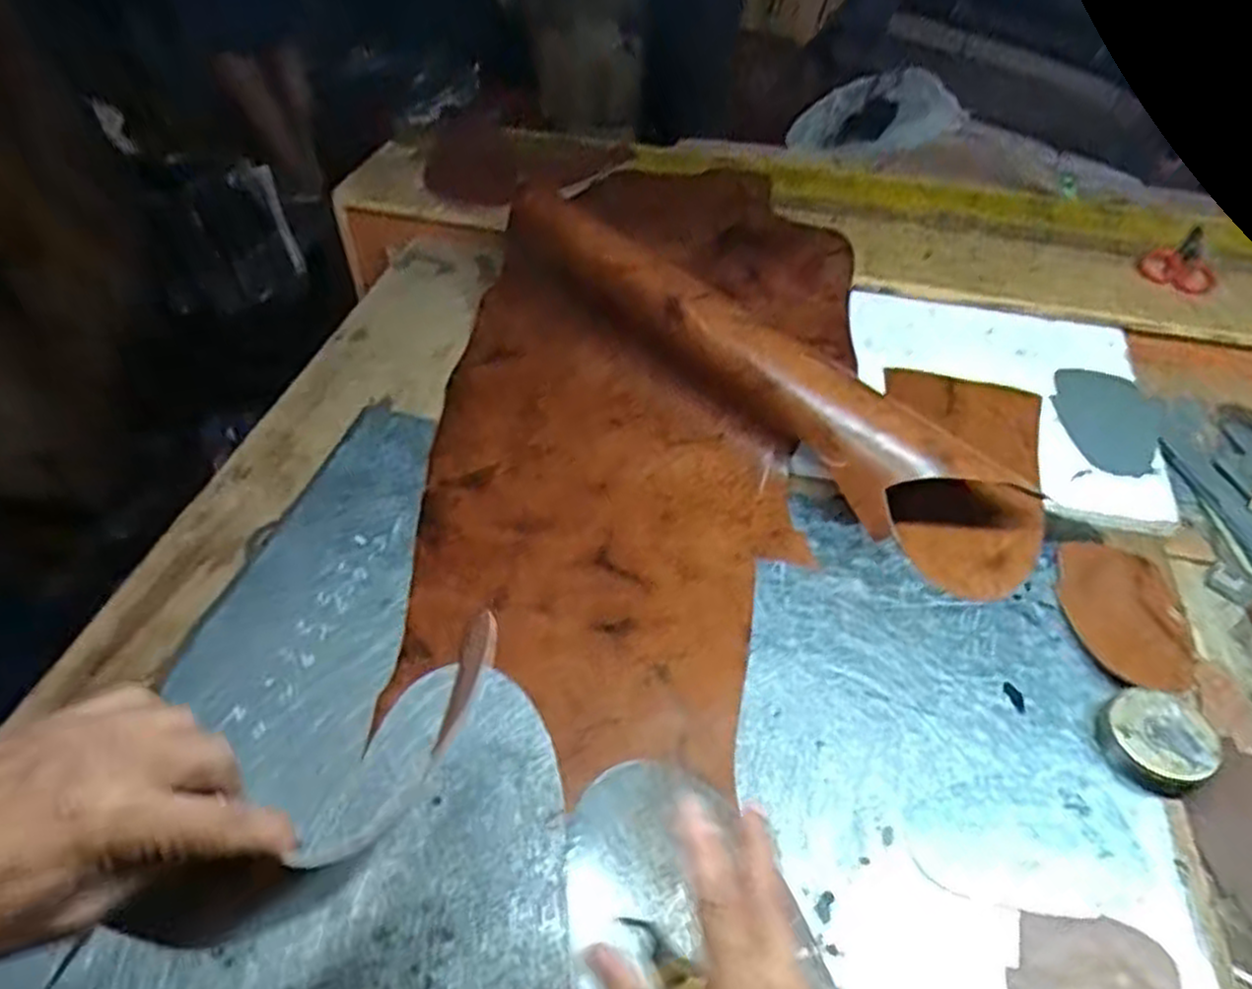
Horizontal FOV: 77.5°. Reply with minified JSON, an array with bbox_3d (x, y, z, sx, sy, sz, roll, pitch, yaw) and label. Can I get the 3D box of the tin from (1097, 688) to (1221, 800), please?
[{"bbox_3d":[0.405,0.185,0.594,0.074,0.030,0.075,1,49,-1],"label":"tin"}]

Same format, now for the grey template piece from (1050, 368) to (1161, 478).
[{"bbox_3d":[0.519,-0.084,0.847,0.110,0.009,0.180,26,47,13],"label":"grey template piece"}]

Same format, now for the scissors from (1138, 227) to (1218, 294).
[{"bbox_3d":[0.725,-0.303,1.013,0.084,0.014,0.184,33,56,24],"label":"scissors"}]

